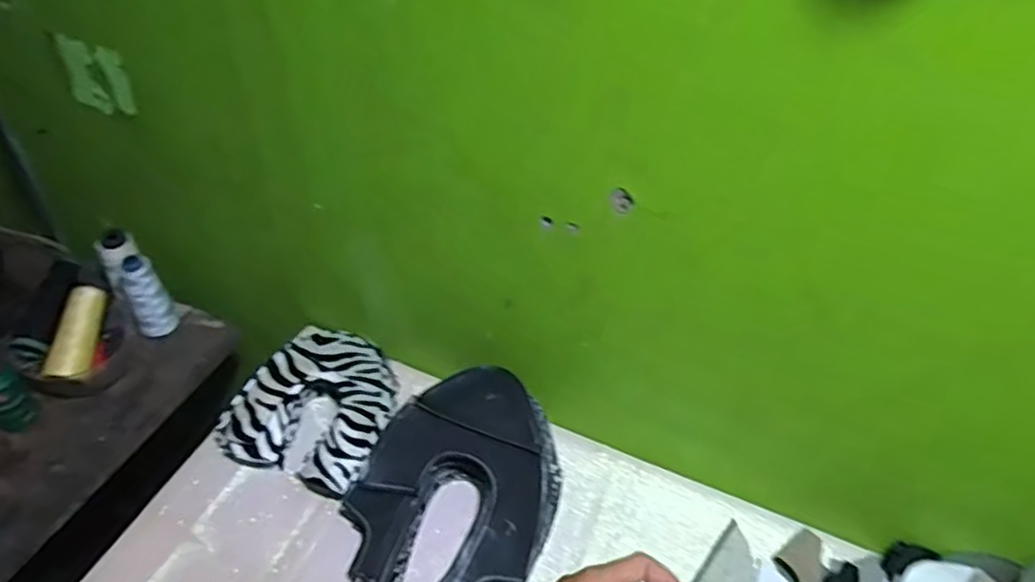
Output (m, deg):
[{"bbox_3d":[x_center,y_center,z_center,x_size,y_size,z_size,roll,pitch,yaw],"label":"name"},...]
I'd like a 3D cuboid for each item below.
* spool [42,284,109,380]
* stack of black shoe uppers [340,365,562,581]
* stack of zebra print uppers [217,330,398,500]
[{"bbox_3d":[-0.496,0.049,0.783,0.034,0.041,0.110,6,68,0],"label":"spool"},{"bbox_3d":[-0.057,0.190,0.693,0.195,0.100,0.241,19,47,12],"label":"stack of black shoe uppers"},{"bbox_3d":[-0.220,0.120,0.759,0.169,0.073,0.181,16,46,9],"label":"stack of zebra print uppers"}]

